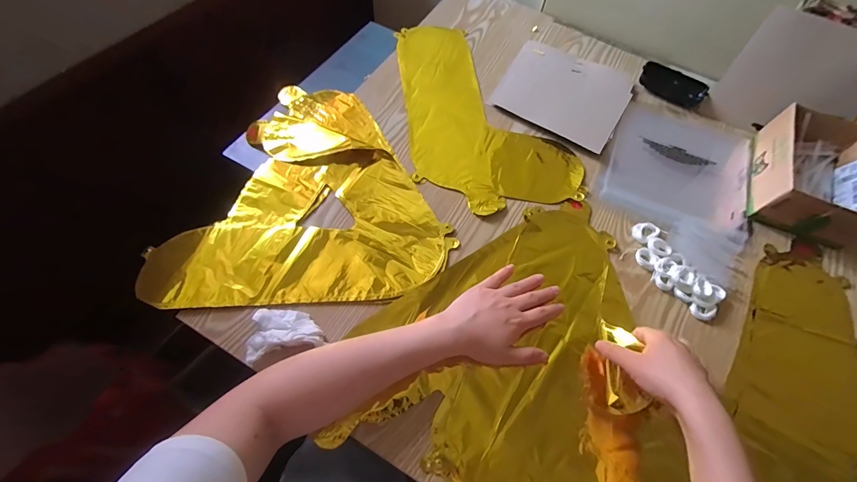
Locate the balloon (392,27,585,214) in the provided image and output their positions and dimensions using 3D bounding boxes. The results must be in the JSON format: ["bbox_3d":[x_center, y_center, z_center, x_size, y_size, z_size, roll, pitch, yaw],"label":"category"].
[{"bbox_3d":[0.084,-0.222,0.607,0.237,0.009,0.398,-5,63,-5],"label":"balloon"}]

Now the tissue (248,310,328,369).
[{"bbox_3d":[-0.163,0.098,0.412,0.081,0.020,0.055,-14,64,-9],"label":"tissue"}]

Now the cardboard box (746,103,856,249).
[{"bbox_3d":[0.552,-0.099,0.528,0.139,0.066,0.199,20,63,8],"label":"cardboard box"}]

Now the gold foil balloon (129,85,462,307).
[{"bbox_3d":[-0.169,-0.085,0.515,0.363,0.014,0.355,-3,63,-4],"label":"gold foil balloon"}]

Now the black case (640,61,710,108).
[{"bbox_3d":[0.423,-0.274,0.638,0.105,0.025,0.061,24,64,10],"label":"black case"}]

